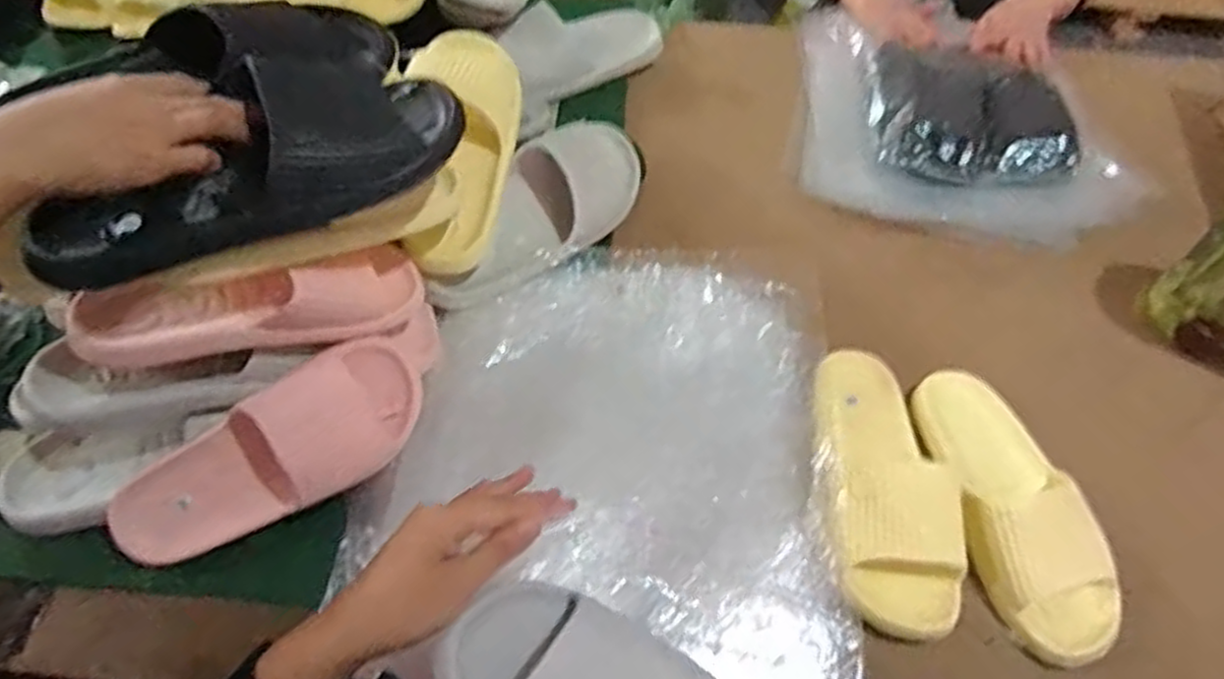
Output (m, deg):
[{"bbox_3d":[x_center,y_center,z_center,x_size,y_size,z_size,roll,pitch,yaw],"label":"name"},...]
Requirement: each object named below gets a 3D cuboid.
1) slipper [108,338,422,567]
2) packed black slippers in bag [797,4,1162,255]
[{"bbox_3d":[-0.257,0.093,0.581,0.238,0.059,0.101,-33,102,-12],"label":"slipper"},{"bbox_3d":[0.413,-0.270,0.889,0.361,0.093,0.351,10,53,4],"label":"packed black slippers in bag"}]

